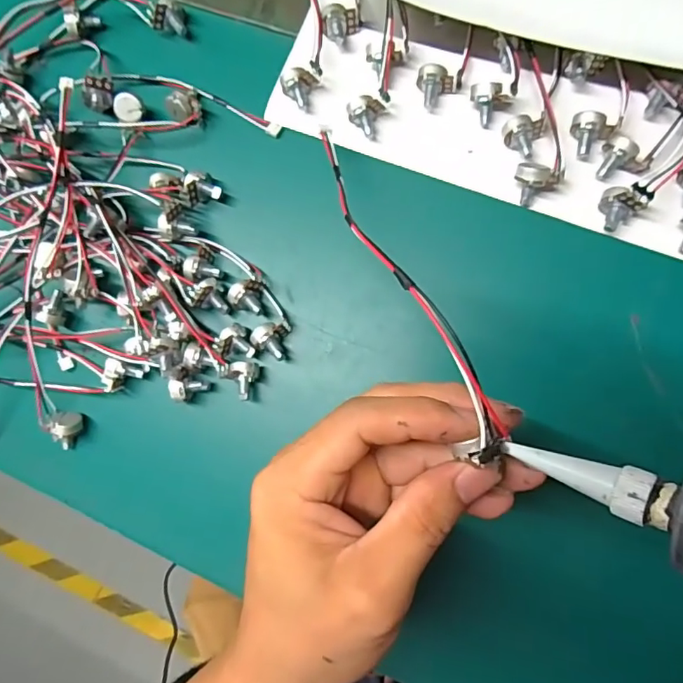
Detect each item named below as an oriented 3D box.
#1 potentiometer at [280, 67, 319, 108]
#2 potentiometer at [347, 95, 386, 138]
[{"bbox_3d":[-0.024,-0.145,0.297,0.014,0.018,0.018,28,89,10],"label":"potentiometer"},{"bbox_3d":[0.013,-0.127,0.292,0.016,0.014,0.018,29,89,10],"label":"potentiometer"}]

